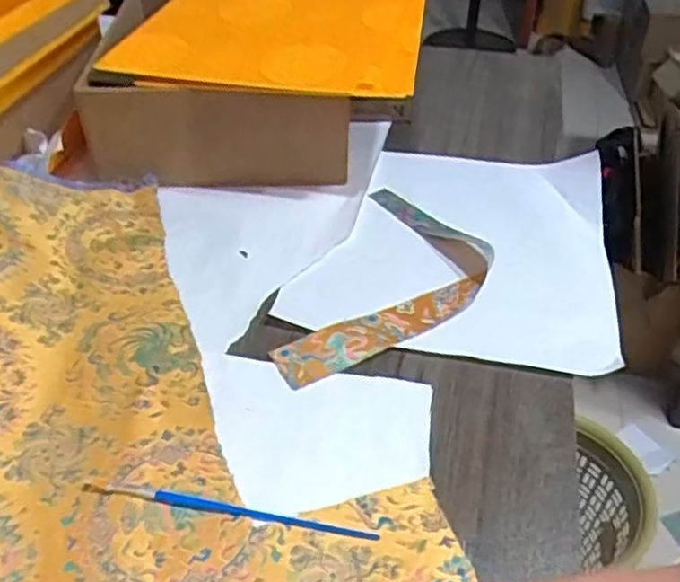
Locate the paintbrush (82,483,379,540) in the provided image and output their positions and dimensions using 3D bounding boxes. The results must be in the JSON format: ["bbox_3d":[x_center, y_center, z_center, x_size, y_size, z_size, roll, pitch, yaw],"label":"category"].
[{"bbox_3d":[-0.061,0.118,0.383,0.163,0.004,0.008,7,42,8],"label":"paintbrush"}]

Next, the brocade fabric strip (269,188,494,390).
[{"bbox_3d":[0.045,-0.004,0.520,0.112,0.013,0.217,14,44,16],"label":"brocade fabric strip"}]

